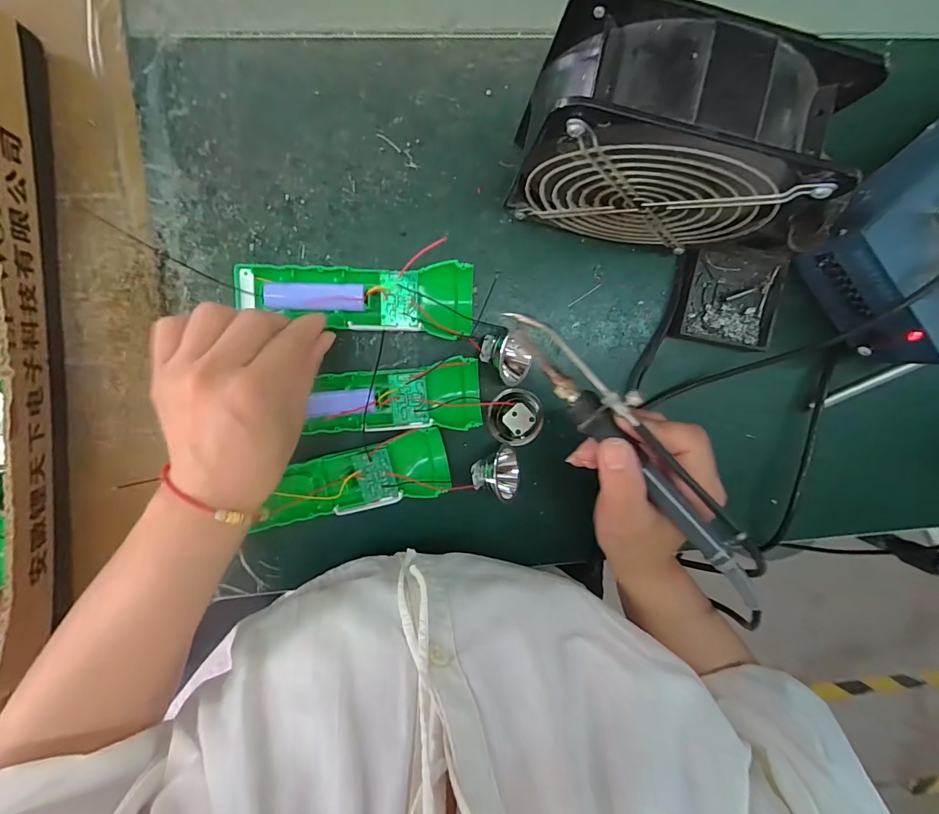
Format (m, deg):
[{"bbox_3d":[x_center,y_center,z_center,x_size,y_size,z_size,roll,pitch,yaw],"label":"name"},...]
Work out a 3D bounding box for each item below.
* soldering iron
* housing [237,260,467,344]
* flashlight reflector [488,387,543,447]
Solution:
[{"bbox_3d":[0.092,0.024,0.246,0.026,0.024,0.201,-40,85,0],"label":"soldering iron"},{"bbox_3d":[-0.076,-0.077,0.307,0.160,0.027,0.048,2,96,-11],"label":"housing"},{"bbox_3d":[0.037,0.009,0.334,0.041,0.021,0.042,-1,96,-5],"label":"flashlight reflector"}]

